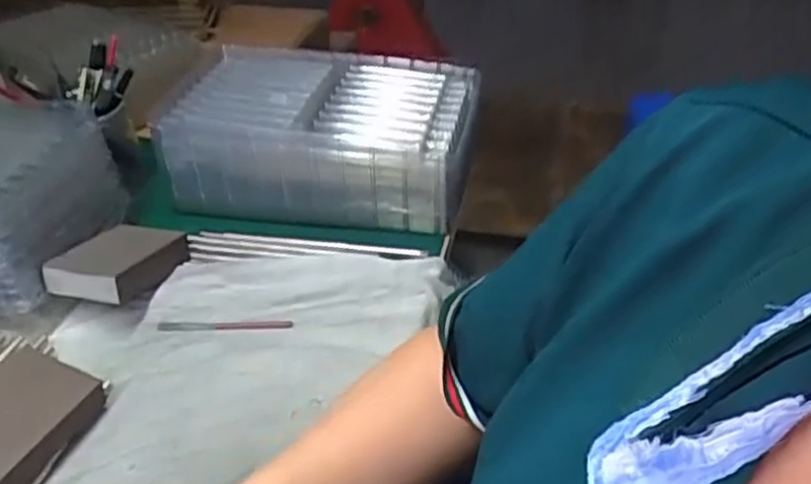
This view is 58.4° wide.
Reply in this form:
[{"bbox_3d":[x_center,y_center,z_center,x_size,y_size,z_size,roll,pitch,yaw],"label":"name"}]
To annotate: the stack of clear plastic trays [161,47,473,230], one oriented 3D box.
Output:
[{"bbox_3d":[-0.075,-0.107,0.711,0.282,0.102,0.162,9,37,13],"label":"stack of clear plastic trays"}]

